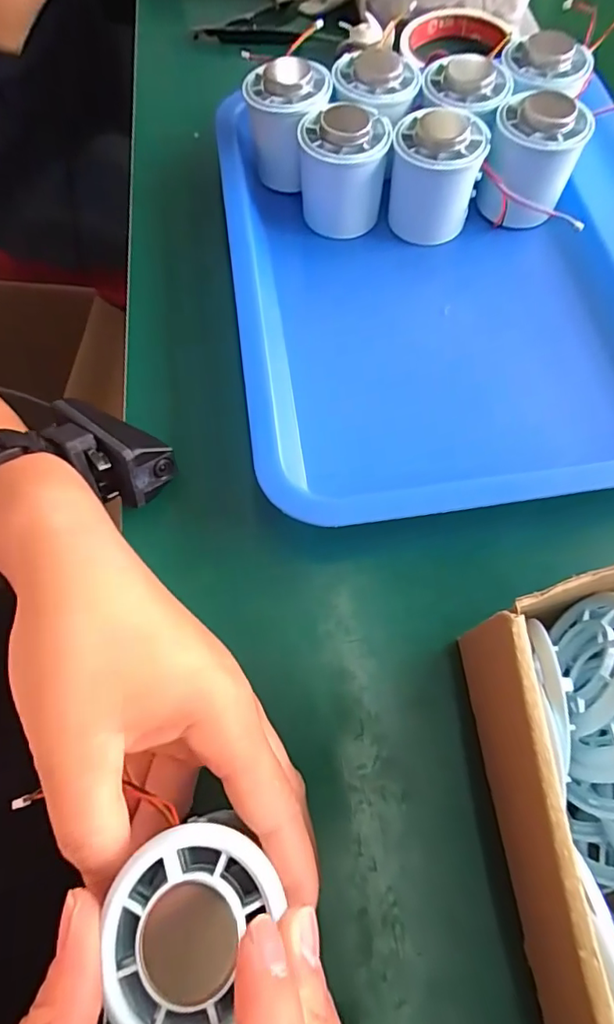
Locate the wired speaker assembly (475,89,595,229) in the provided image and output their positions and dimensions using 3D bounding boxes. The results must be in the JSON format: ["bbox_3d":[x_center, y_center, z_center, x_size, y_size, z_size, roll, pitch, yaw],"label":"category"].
[{"bbox_3d":[0.138,-0.216,0.316,0.055,0.056,0.059,15,68,6],"label":"wired speaker assembly"}]

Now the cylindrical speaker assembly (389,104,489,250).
[{"bbox_3d":[0.078,-0.207,0.315,0.051,0.059,0.051,0,67,0],"label":"cylindrical speaker assembly"}]

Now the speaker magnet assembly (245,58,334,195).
[{"bbox_3d":[-0.012,-0.249,0.333,0.050,0.059,0.050,0,67,0],"label":"speaker magnet assembly"}]

